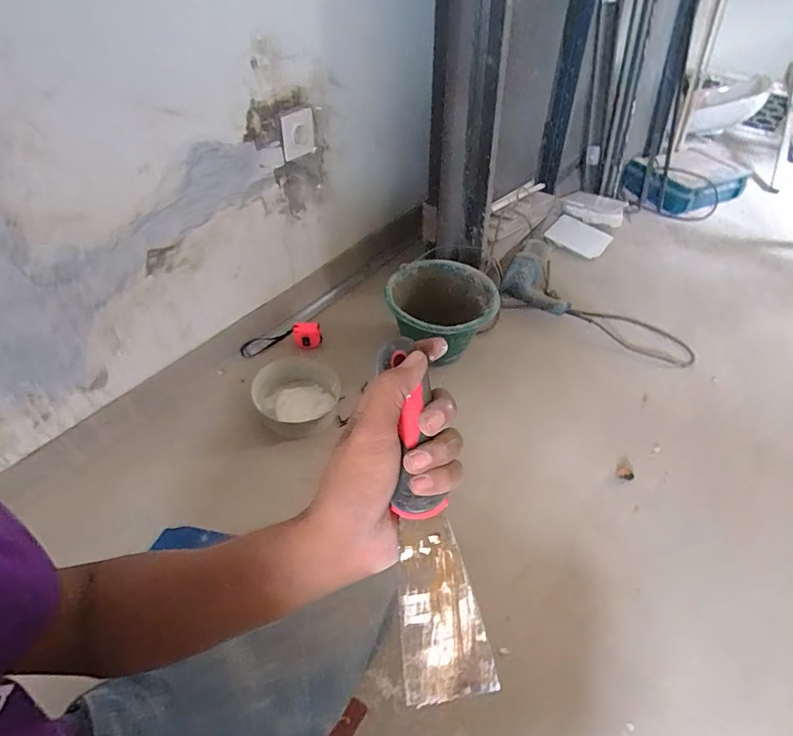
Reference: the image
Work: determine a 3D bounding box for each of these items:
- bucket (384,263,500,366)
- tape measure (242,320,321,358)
[{"bbox_3d":[0.117,-0.131,1.144,0.248,0.180,0.263,4,46,-4],"label":"bucket"},{"bbox_3d":[-0.294,-0.070,1.139,0.202,0.071,0.052,-12,49,-13],"label":"tape measure"}]

